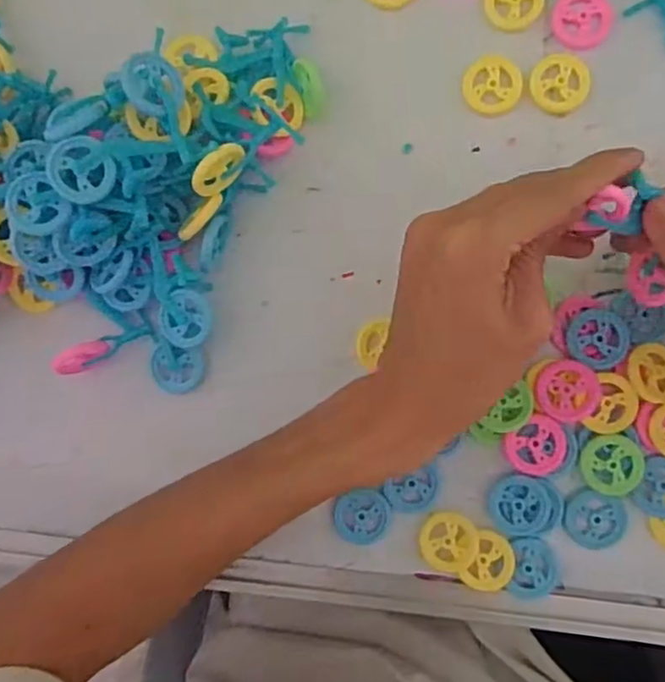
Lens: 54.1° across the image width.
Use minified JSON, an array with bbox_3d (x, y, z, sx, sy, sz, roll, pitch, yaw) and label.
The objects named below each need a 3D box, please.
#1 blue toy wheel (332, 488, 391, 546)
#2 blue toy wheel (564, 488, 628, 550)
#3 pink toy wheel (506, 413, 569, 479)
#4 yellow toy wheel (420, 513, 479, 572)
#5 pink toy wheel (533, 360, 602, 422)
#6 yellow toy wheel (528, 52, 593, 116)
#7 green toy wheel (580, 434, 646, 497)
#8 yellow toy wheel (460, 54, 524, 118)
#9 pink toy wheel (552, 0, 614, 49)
[{"bbox_3d":[0.016,0.092,0.338,0.027,0.004,0.027,9,90,6],"label":"blue toy wheel"},{"bbox_3d":[0.131,0.090,0.327,0.029,0.006,0.027,0,89,6],"label":"blue toy wheel"},{"bbox_3d":[0.102,0.052,0.326,0.030,0.004,0.030,0,89,6],"label":"pink toy wheel"},{"bbox_3d":[0.059,0.103,0.332,0.028,0.005,0.029,0,89,6],"label":"yellow toy wheel"},{"bbox_3d":[0.116,0.025,0.322,0.030,0.004,0.030,1,89,6],"label":"pink toy wheel"},{"bbox_3d":[0.116,-0.132,0.333,0.030,0.004,0.031,0,89,6],"label":"yellow toy wheel"},{"bbox_3d":[0.138,0.061,0.322,0.030,0.004,0.029,0,89,6],"label":"green toy wheel"},{"bbox_3d":[0.082,-0.132,0.336,0.029,0.004,0.031,0,89,6],"label":"yellow toy wheel"},{"bbox_3d":[0.128,-0.165,0.332,0.030,0.004,0.030,0,89,6],"label":"pink toy wheel"}]

